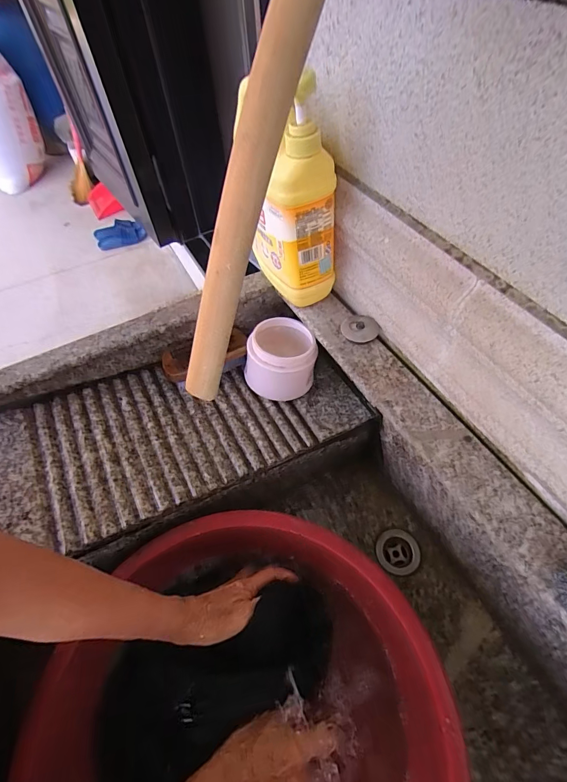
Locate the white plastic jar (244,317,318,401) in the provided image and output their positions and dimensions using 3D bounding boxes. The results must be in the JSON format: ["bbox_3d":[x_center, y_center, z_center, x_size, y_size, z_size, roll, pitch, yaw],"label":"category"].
[{"bbox_3d":[-0.005,-0.045,0.529,0.097,0.075,0.093,-2,55,2],"label":"white plastic jar"}]

